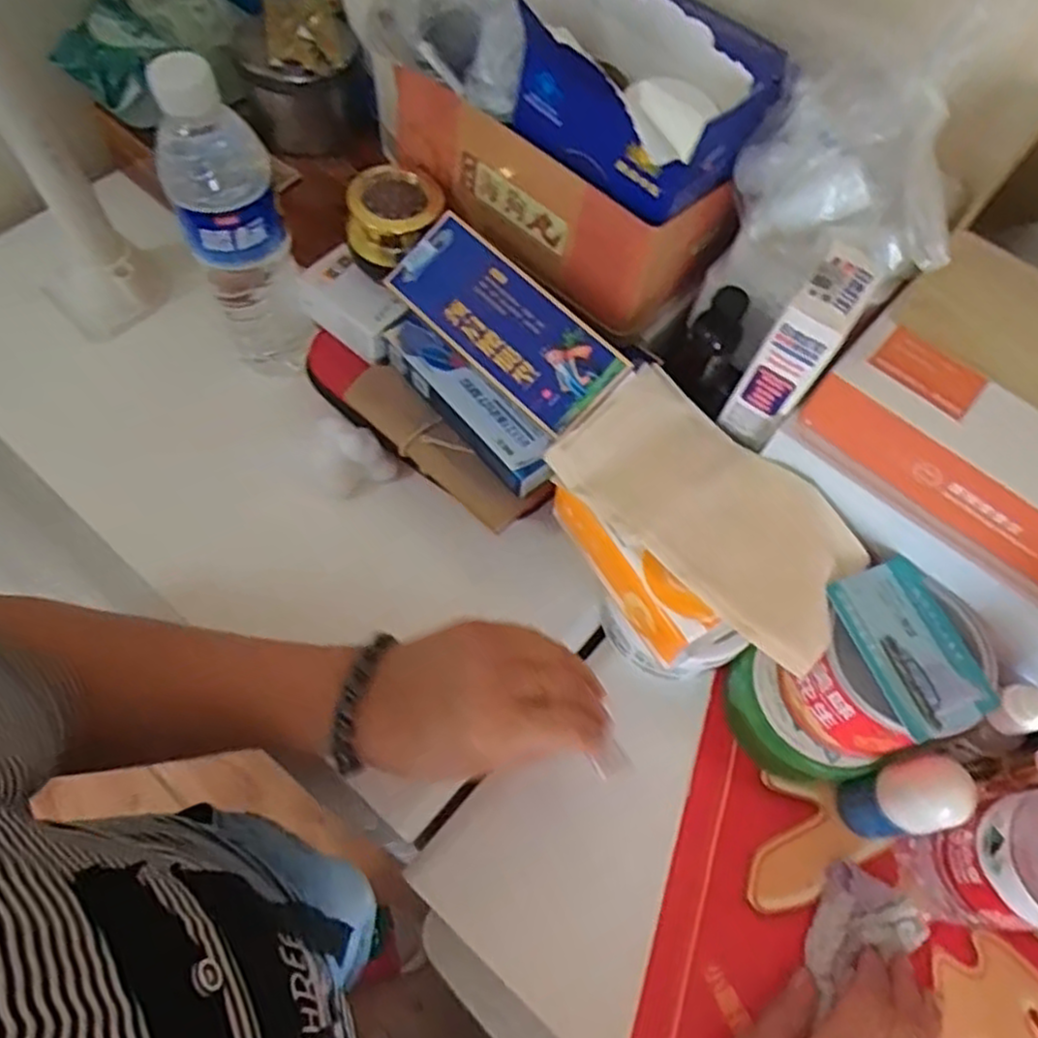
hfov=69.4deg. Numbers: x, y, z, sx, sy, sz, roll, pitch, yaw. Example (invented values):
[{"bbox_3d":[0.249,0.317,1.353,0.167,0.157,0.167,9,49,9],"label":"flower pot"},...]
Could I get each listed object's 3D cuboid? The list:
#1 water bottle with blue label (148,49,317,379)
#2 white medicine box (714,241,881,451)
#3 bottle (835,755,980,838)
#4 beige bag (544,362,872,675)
[{"bbox_3d":[-0.183,-0.181,0.492,0.061,0.234,0.074,-16,65,-12],"label":"water bottle with blue label"},{"bbox_3d":[0.145,-0.085,0.403,0.033,0.113,0.048,32,65,13],"label":"white medicine box"},{"bbox_3d":[0.213,0.157,0.419,0.030,0.092,0.036,-18,65,-12],"label":"bottle"},{"bbox_3d":[0.109,-0.008,0.404,0.166,0.023,0.091,42,68,17],"label":"beige bag"}]

